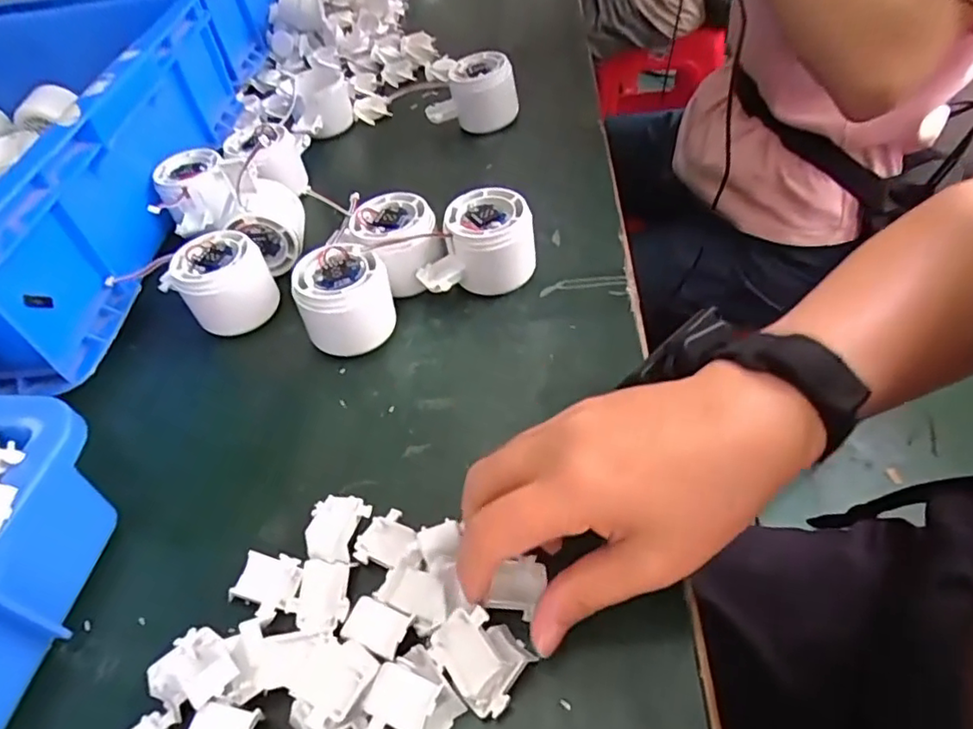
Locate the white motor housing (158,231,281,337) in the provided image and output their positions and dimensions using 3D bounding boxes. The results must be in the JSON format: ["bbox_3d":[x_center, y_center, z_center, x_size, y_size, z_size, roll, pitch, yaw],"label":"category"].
[{"bbox_3d":[-0.183,-0.056,0.420,0.062,0.047,0.062,-26,50,-14],"label":"white motor housing"}]

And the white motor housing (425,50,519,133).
[{"bbox_3d":[-0.014,-0.248,0.561,0.081,0.062,0.055,-7,48,2],"label":"white motor housing"}]

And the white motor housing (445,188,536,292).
[{"bbox_3d":[0.003,-0.083,0.414,0.057,0.053,0.057,-7,48,3],"label":"white motor housing"}]

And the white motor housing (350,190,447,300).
[{"bbox_3d":[-0.062,-0.080,0.422,0.056,0.053,0.061,-4,48,5],"label":"white motor housing"}]

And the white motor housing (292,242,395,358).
[{"bbox_3d":[-0.089,-0.039,0.390,0.054,0.052,0.050,-9,48,1],"label":"white motor housing"}]

